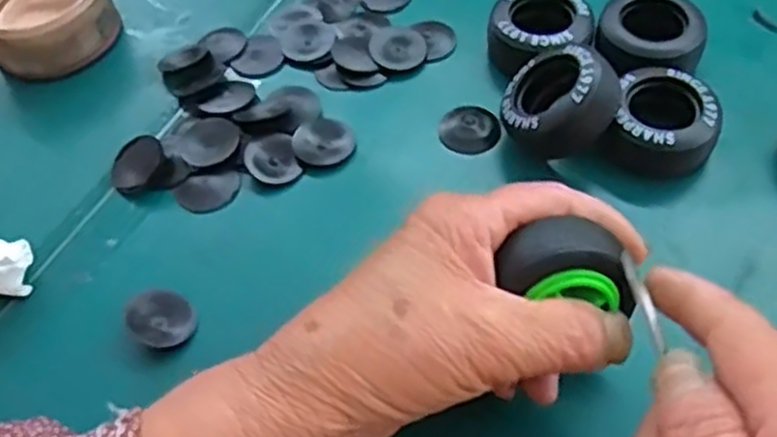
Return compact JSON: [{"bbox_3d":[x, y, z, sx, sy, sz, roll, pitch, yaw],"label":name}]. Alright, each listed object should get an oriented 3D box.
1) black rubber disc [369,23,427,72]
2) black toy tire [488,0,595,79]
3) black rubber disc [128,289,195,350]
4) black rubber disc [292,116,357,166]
[{"bbox_3d":[0.005,-0.087,0.393,0.027,0.007,0.031,-9,53,-2],"label":"black rubber disc"},{"bbox_3d":[0.073,-0.089,0.381,0.048,0.028,0.045,-2,53,3],"label":"black toy tire"},{"bbox_3d":[-0.090,0.040,0.309,0.024,0.005,0.022,4,75,-16],"label":"black rubber disc"},{"bbox_3d":[-0.030,-0.036,0.361,0.028,0.005,0.025,-28,56,-16],"label":"black rubber disc"}]

